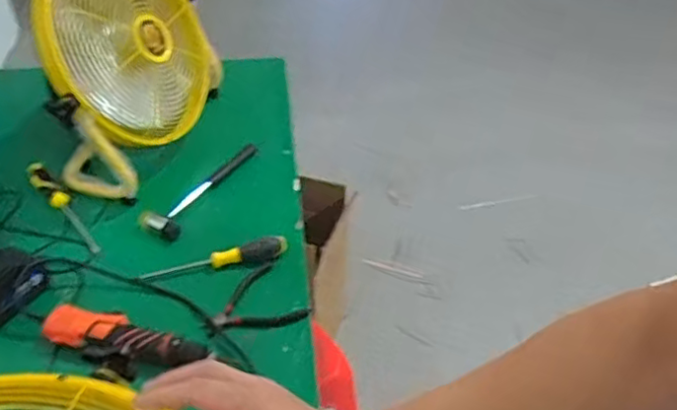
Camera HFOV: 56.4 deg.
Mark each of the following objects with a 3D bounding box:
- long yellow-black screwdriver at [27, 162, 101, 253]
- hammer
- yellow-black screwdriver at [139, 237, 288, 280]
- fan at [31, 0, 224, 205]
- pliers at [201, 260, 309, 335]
[{"bbox_3d":[-0.455,-0.003,1.044,0.030,0.021,0.249,-33,53,-31],"label":"long yellow-black screwdriver"},{"bbox_3d":[-0.238,-0.034,1.095,0.069,0.028,0.260,20,46,19],"label":"hammer"},{"bbox_3d":[-0.185,0.085,0.962,0.219,0.028,0.042,-11,44,-13],"label":"yellow-black screwdriver"},{"bbox_3d":[-0.397,-0.255,1.093,0.192,0.348,0.380,1,47,38],"label":"fan"},{"bbox_3d":[-0.126,0.146,0.906,0.134,0.020,0.106,-24,49,-25],"label":"pliers"}]

